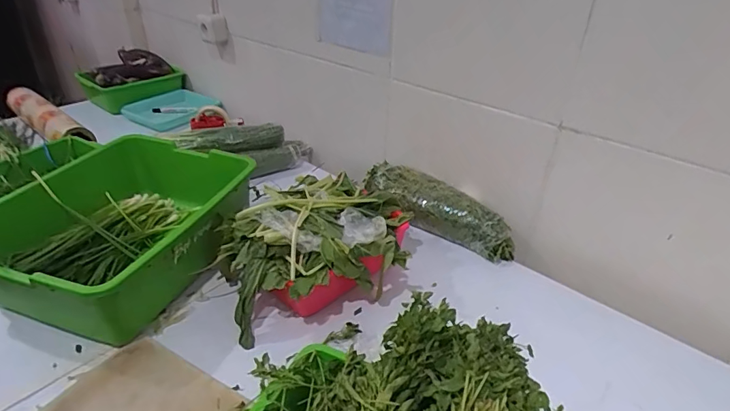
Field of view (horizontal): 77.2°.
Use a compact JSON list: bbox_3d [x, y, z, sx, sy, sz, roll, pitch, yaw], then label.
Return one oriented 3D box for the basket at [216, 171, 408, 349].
[{"bbox_3d":[-0.096,0.059,0.884,0.346,0.151,0.308,-11,35,-20],"label":"basket"}]

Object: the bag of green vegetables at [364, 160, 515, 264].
[{"bbox_3d":[0.165,0.007,1.035,0.363,0.102,0.084,22,38,28],"label":"bag of green vegetables"}]

